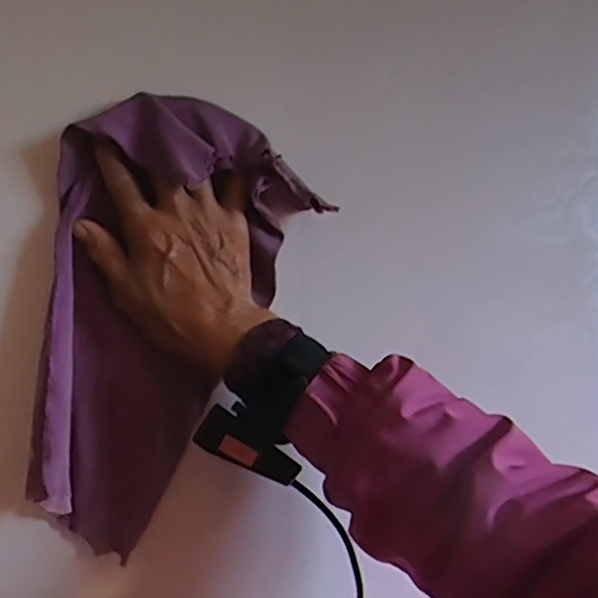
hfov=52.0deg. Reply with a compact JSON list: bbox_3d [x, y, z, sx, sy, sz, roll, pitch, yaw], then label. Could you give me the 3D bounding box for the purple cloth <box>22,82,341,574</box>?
[{"bbox_3d":[-0.102,0.014,0.419,0.162,0.313,0.072,16,-4,0],"label":"purple cloth"}]

